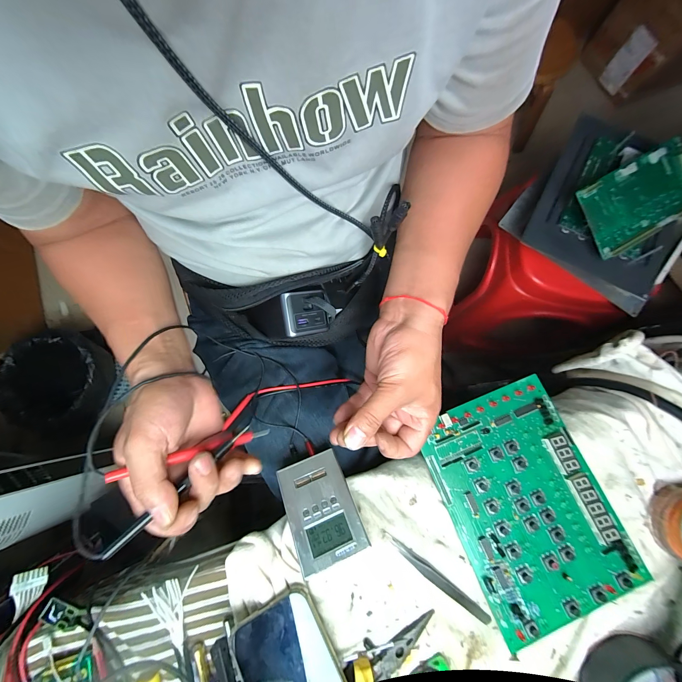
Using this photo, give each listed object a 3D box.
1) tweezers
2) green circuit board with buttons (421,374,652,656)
[{"bbox_3d":[0.095,0.236,0.297,0.126,0.004,0.011,39,82,8],"label":"tweezers"},{"bbox_3d":[0.190,0.163,0.309,0.153,0.011,0.212,-21,79,-3],"label":"green circuit board with buttons"}]

